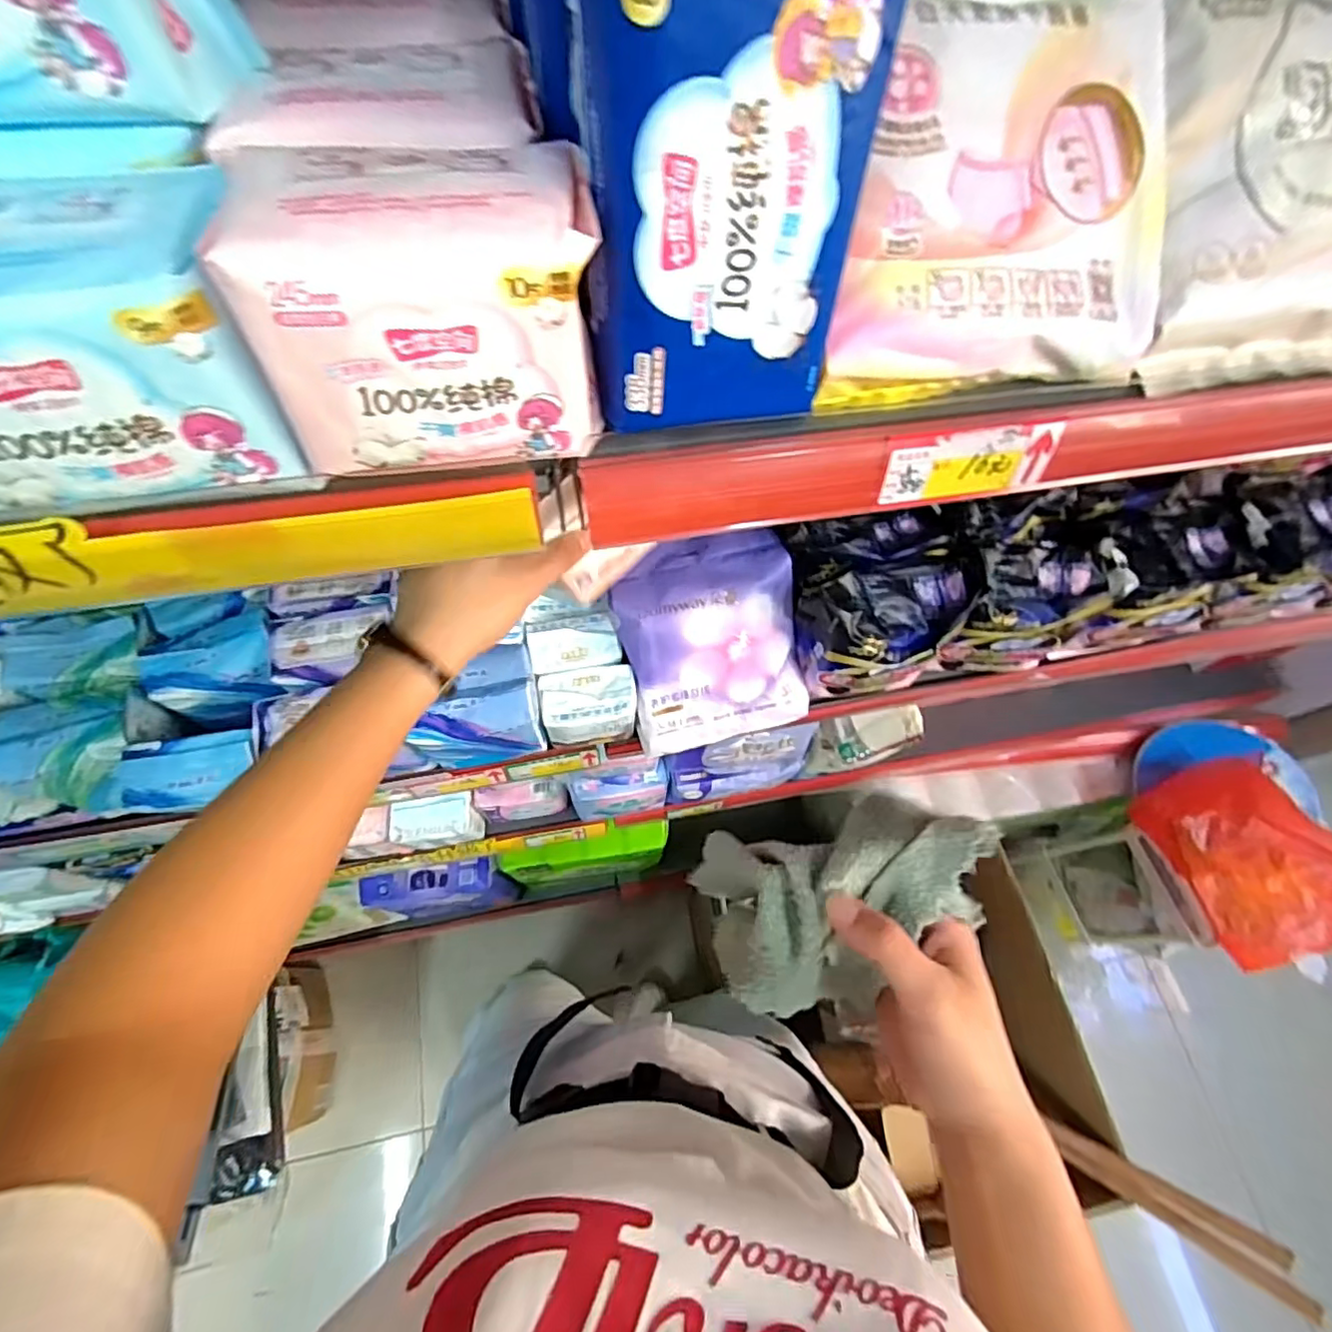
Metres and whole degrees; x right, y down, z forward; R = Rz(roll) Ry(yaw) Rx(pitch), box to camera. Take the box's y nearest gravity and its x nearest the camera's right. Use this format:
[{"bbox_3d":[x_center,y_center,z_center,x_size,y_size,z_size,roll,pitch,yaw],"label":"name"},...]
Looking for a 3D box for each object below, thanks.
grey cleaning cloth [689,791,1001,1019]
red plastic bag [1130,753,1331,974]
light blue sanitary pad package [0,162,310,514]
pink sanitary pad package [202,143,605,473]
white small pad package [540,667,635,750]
[{"bbox_3d":[0.097,0.128,0.350,0.134,0.106,0.092,-15,68,-10],"label":"grey cleaning cloth"},{"bbox_3d":[0.848,0.280,0.903,0.142,0.167,0.283,-19,68,-11],"label":"red plastic bag"},{"bbox_3d":[-0.195,-0.107,0.207,0.122,0.072,0.071,-7,67,-7],"label":"light blue sanitary pad package"},{"bbox_3d":[-0.078,-0.117,0.216,0.105,0.080,0.053,-10,67,-8],"label":"pink sanitary pad package"},{"bbox_3d":[-0.067,0.040,0.563,0.079,0.078,0.051,-7,67,-6],"label":"white small pad package"}]

